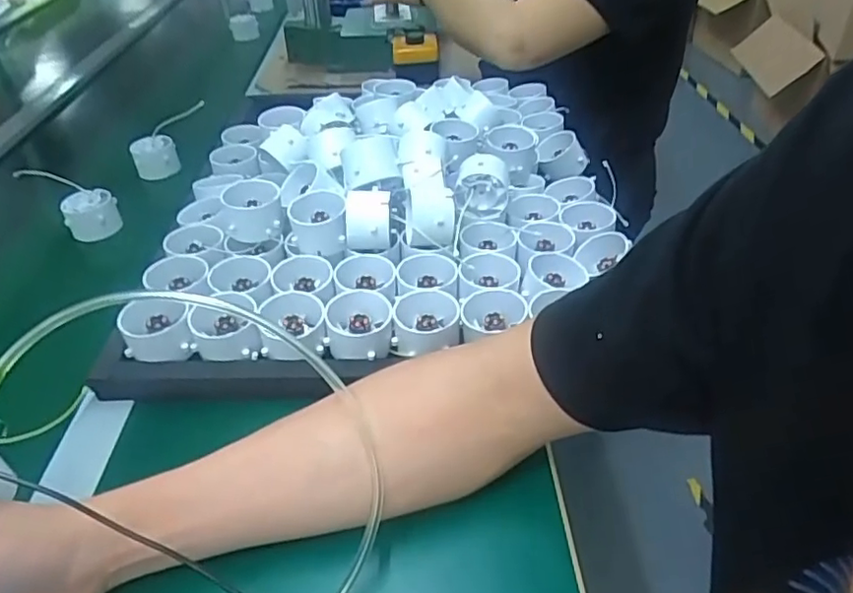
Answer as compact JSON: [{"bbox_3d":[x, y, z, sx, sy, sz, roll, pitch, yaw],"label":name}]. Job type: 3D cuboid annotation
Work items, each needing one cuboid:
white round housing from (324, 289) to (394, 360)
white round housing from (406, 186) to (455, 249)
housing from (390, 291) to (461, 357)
[{"bbox_3d":[-0.050,0.022,0.476,0.049,0.034,0.049,-5,38,0],"label":"white round housing"},{"bbox_3d":[0.003,-0.066,0.526,0.041,0.041,0.039,-3,38,2],"label":"white round housing"},{"bbox_3d":[0.000,0.021,0.471,0.049,0.029,0.046,1,38,7],"label":"housing"}]

